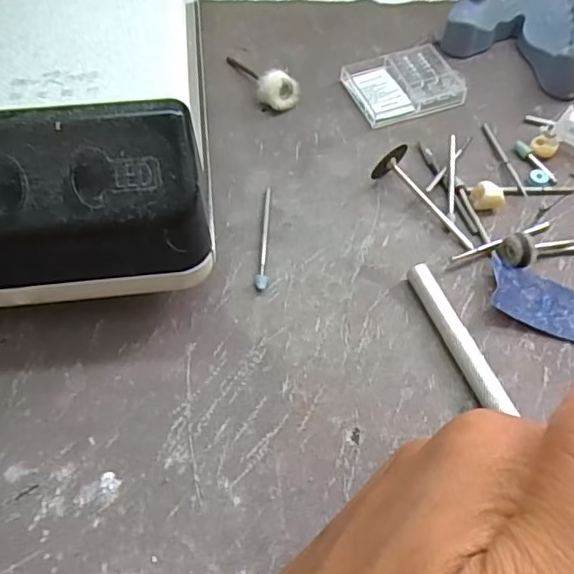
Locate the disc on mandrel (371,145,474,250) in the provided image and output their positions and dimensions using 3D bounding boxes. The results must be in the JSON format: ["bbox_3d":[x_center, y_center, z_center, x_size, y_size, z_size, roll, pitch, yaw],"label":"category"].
[{"bbox_3d":[0.049,-0.031,0.218,0.016,0.013,0.045,-26,62,-16],"label":"disc on mandrel"}]

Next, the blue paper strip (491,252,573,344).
[{"bbox_3d":[0.091,0.007,0.199,0.048,0.007,0.021,19,60,10],"label":"blue paper strip"}]

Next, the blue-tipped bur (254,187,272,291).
[{"bbox_3d":[-0.008,-0.019,0.214,0.004,0.004,0.047,1,58,0],"label":"blue-tipped bur"}]

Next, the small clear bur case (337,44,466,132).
[{"bbox_3d":[0.051,-0.089,0.258,0.048,0.007,0.038,-19,60,-12],"label":"small clear bur case"}]

